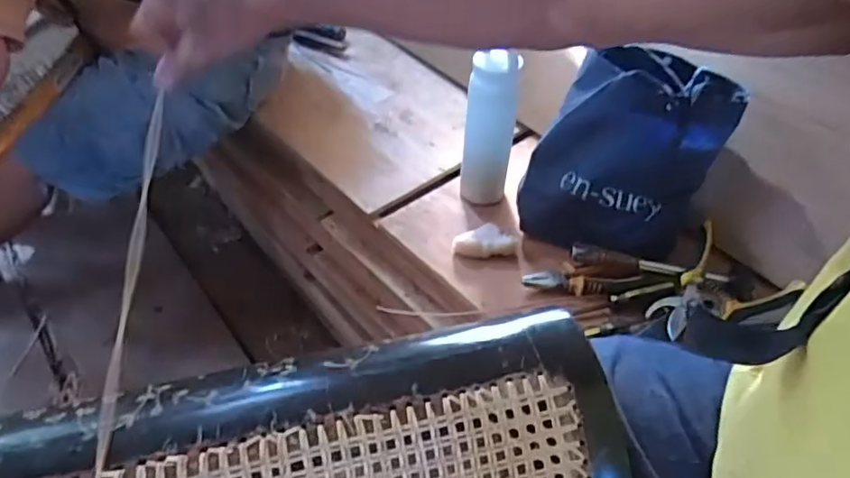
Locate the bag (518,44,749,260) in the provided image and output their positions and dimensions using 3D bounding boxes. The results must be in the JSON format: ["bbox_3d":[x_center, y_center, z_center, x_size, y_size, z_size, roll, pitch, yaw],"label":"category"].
[{"bbox_3d":[0.250,-0.090,0.715,0.227,0.241,0.112,15,47,11],"label":"bag"}]

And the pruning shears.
[{"bbox_3d":[0.352,0.062,0.696,0.162,0.053,0.122,-31,55,-29],"label":"pruning shears"}]

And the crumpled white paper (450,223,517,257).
[{"bbox_3d":[0.080,0.000,0.776,0.087,0.019,0.046,-4,47,-7],"label":"crumpled white paper"}]

